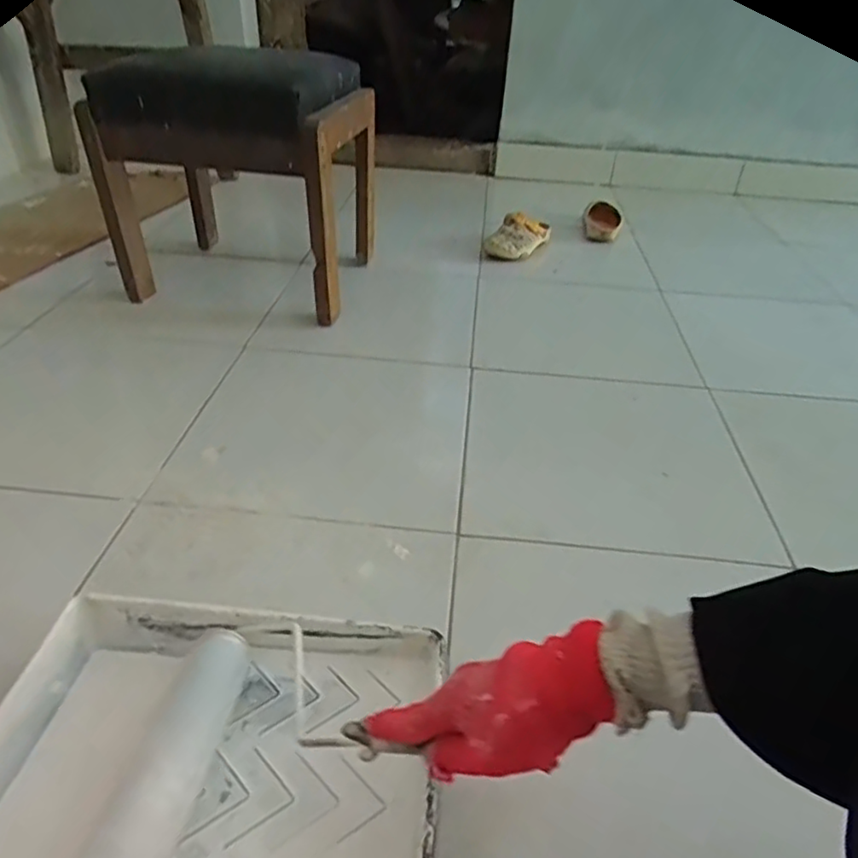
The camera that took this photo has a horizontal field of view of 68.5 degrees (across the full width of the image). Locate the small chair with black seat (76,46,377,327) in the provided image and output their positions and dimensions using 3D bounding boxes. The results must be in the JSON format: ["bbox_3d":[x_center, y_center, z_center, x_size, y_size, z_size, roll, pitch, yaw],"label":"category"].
[{"bbox_3d":[-0.344,-0.488,1.189,0.423,0.406,0.338,8,36,5],"label":"small chair with black seat"}]

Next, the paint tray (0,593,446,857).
[{"bbox_3d":[-0.174,0.276,0.486,0.352,0.074,0.280,6,36,3],"label":"paint tray"}]

